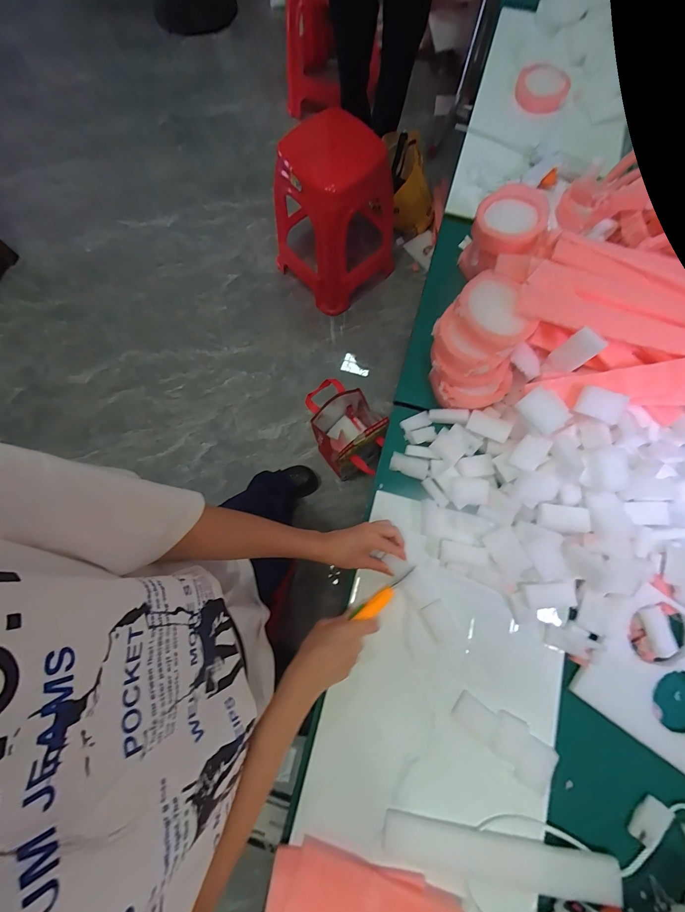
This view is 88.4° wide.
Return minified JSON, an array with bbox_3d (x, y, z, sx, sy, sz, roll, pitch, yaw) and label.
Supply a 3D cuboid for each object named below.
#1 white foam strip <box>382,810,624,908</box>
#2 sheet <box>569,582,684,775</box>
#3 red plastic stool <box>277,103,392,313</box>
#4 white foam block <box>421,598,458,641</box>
[{"bbox_3d":[0.186,0.479,0.416,0.270,0.018,0.049,8,76,2],"label":"white foam strip"},{"bbox_3d":[0.425,0.289,0.460,0.183,0.018,0.177,35,84,5],"label":"sheet"},{"bbox_3d":[-0.016,-0.897,1.303,0.408,0.569,0.394,-33,78,-8],"label":"red plastic stool"},{"bbox_3d":[0.135,0.229,0.491,0.032,0.006,0.048,-29,78,-7],"label":"white foam block"}]

